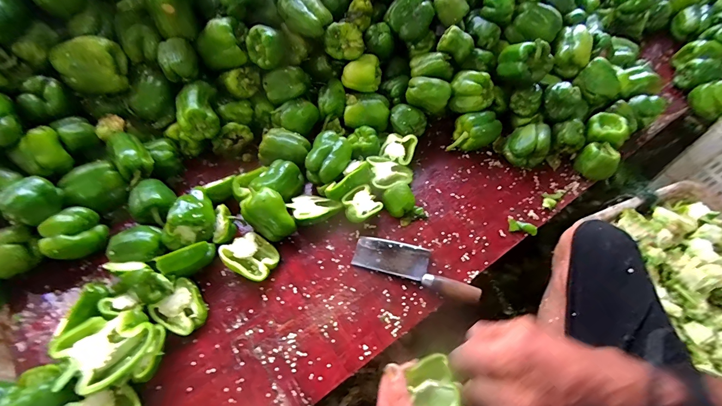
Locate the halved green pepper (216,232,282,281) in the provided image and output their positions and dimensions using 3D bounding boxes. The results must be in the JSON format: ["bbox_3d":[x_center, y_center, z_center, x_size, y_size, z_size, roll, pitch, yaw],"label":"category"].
[{"bbox_3d":[-0.190,0.094,0.566,0.087,0.024,0.075,34,44,6],"label":"halved green pepper"}]

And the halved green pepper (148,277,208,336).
[{"bbox_3d":[-0.281,0.168,0.517,0.072,0.042,0.069,34,62,20],"label":"halved green pepper"}]

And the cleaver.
[{"bbox_3d":[0.096,0.106,0.567,0.217,0.028,0.070,19,58,11],"label":"cleaver"}]

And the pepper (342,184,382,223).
[{"bbox_3d":[0.001,0.007,0.626,0.069,0.042,0.063,0,56,-1],"label":"pepper"}]

